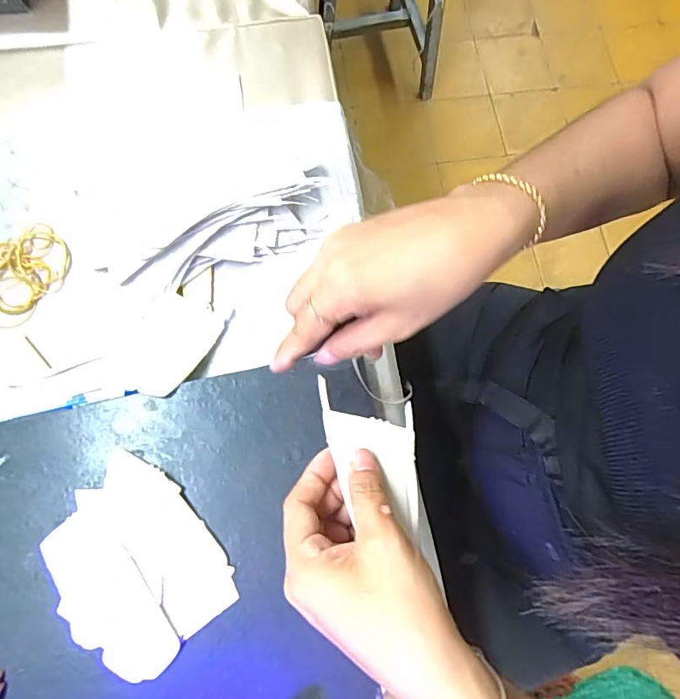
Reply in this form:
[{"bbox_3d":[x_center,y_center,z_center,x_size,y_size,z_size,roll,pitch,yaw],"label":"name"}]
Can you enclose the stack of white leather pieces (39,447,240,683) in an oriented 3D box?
[{"bbox_3d":[-0.141,0.145,0.327,0.100,0.010,0.125,-38,79,-12],"label":"stack of white leather pieces"}]

